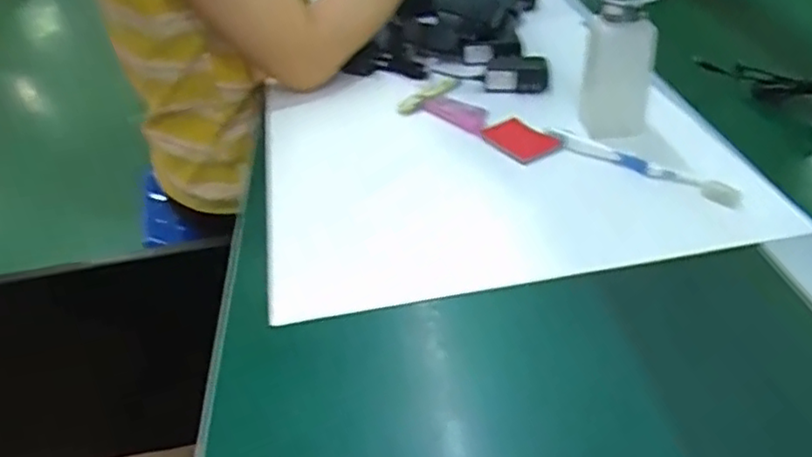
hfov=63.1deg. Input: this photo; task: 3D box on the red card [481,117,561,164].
[{"bbox_3d":[0.112,-0.087,0.649,0.046,0.005,0.075,-31,44,-17],"label":"red card"}]

